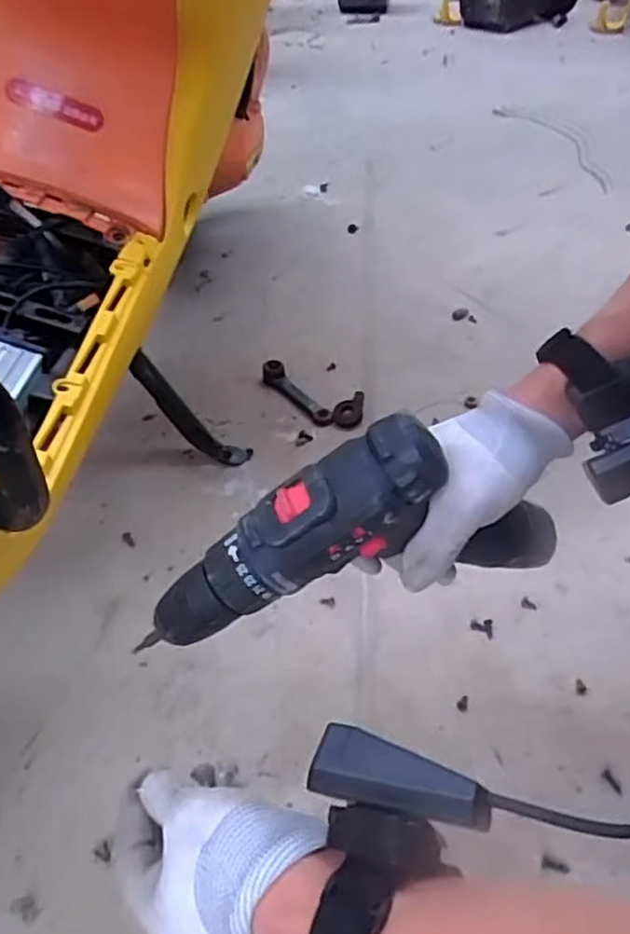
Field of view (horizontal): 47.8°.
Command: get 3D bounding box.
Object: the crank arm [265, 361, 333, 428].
[{"bbox_3d":[-0.024,-0.091,0.860,0.031,0.020,0.125,-24,47,-24],"label":"crank arm"}]

